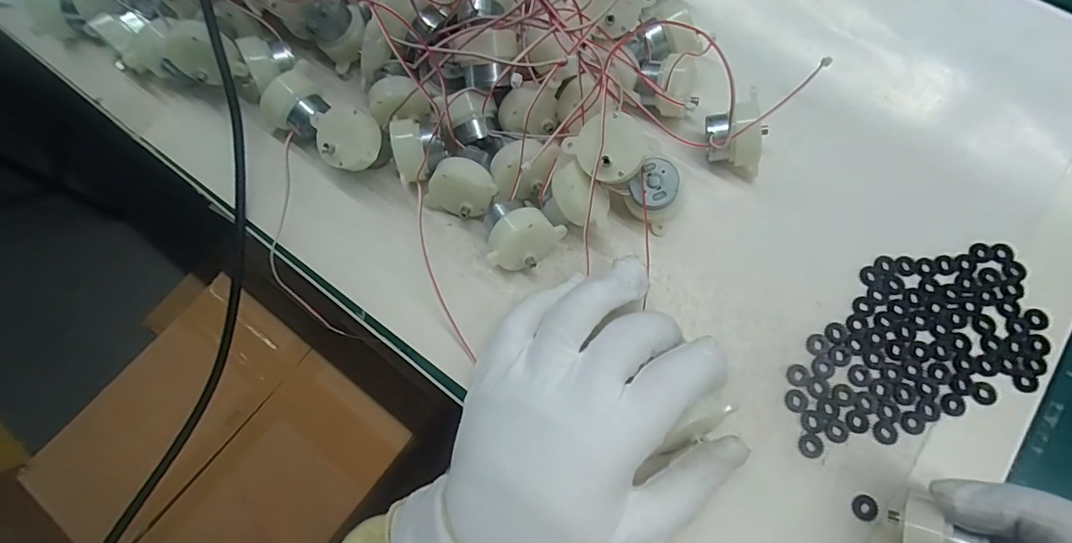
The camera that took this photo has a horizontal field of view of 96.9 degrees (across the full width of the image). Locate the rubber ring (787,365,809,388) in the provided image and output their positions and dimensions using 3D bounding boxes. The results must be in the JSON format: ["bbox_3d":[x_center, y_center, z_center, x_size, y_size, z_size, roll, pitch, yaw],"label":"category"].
[{"bbox_3d":[0.128,0.051,0.231,0.011,0.004,0.011,-1,73,2],"label":"rubber ring"}]

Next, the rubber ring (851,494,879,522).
[{"bbox_3d":[0.149,0.107,0.214,0.010,0.004,0.011,-1,73,2],"label":"rubber ring"}]

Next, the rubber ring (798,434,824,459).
[{"bbox_3d":[0.128,0.081,0.221,0.010,0.004,0.011,-1,73,2],"label":"rubber ring"}]

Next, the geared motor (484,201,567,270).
[{"bbox_3d":[-0.010,-0.019,0.240,0.040,0.031,0.032,-42,76,-10],"label":"geared motor"}]

